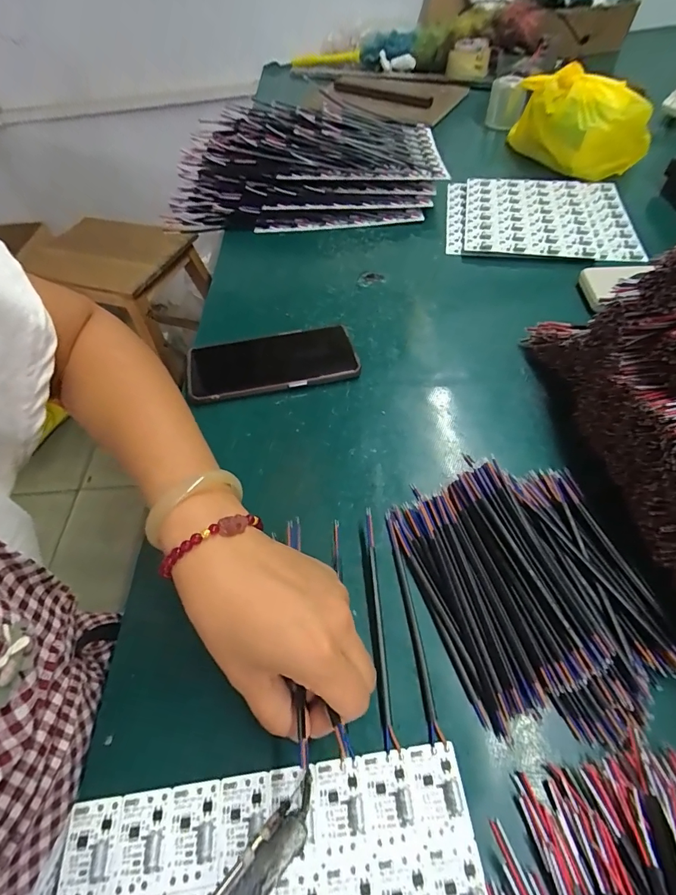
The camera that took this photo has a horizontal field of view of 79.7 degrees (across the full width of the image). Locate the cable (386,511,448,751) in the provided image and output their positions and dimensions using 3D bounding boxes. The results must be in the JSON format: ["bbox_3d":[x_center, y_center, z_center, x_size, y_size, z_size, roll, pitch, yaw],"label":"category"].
[{"bbox_3d":[0.048,0.111,0.269,0.009,0.007,0.142,-6,54,-1],"label":"cable"}]

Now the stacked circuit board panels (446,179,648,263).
[{"bbox_3d":[0.272,-0.311,0.555,0.238,0.029,0.183,9,55,10],"label":"stacked circuit board panels"}]

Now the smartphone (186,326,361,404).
[{"bbox_3d":[-0.067,-0.087,0.410,0.163,0.016,0.083,-12,54,-6],"label":"smartphone"}]

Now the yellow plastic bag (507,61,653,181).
[{"bbox_3d":[0.355,-0.488,0.606,0.100,0.103,0.195,-15,55,-8],"label":"yellow plastic bag"}]

